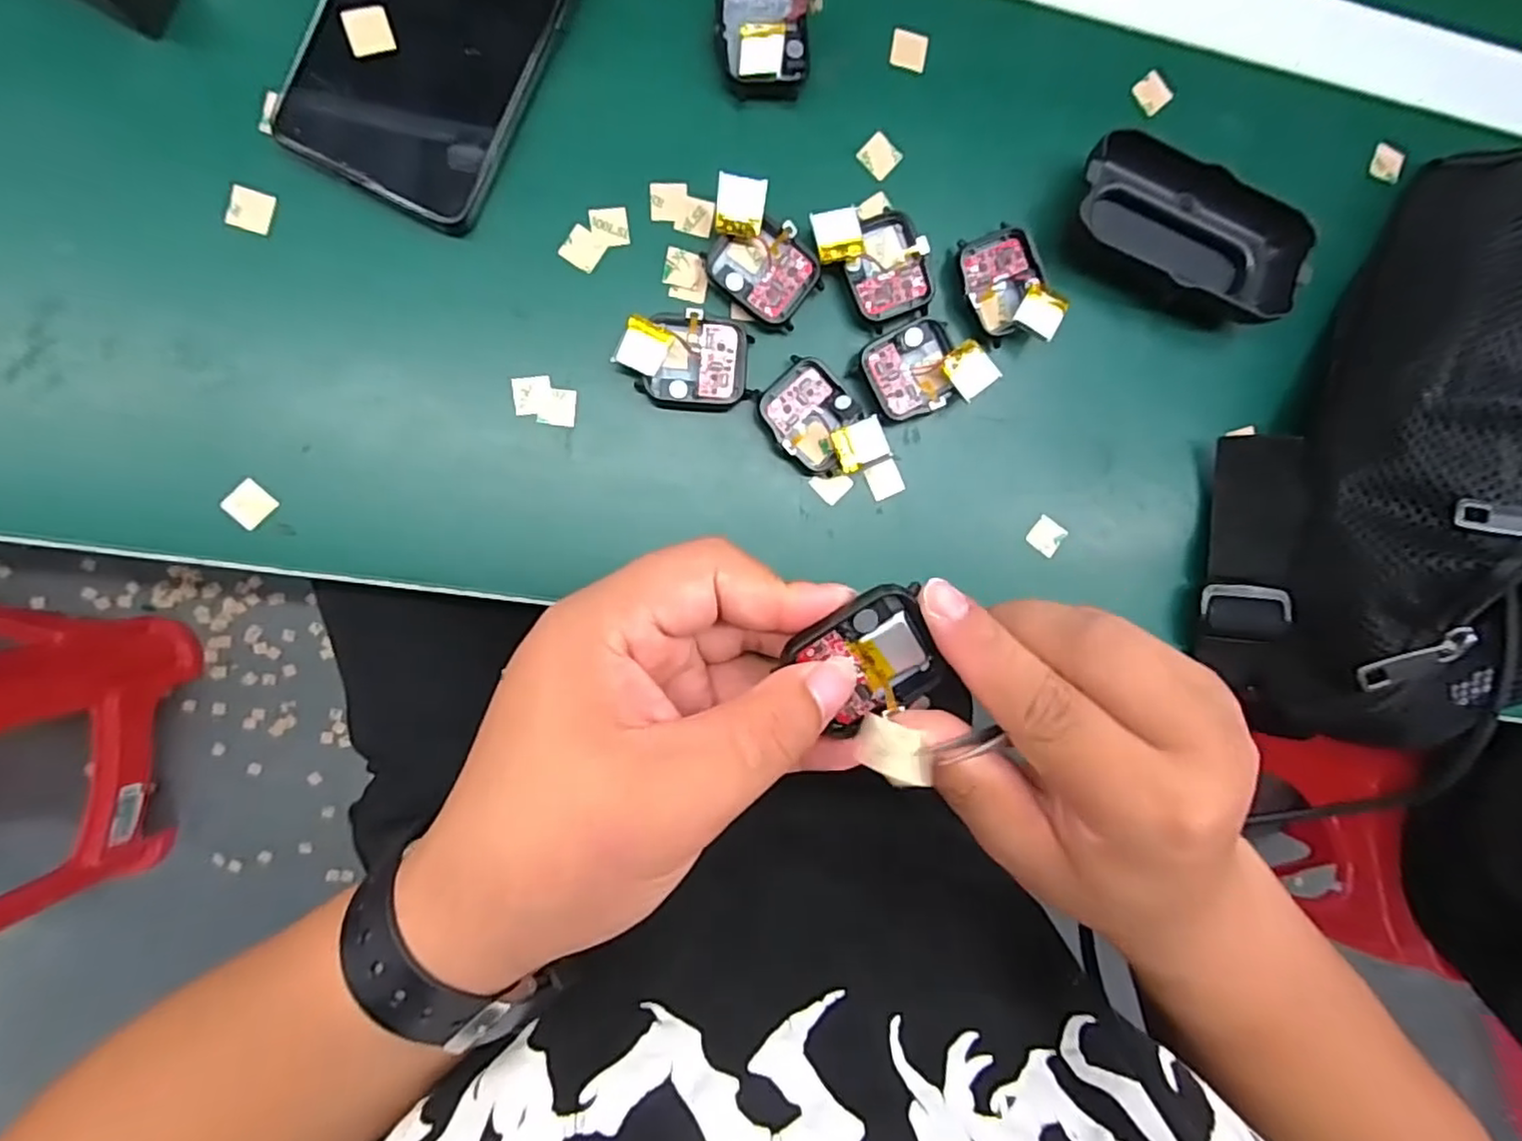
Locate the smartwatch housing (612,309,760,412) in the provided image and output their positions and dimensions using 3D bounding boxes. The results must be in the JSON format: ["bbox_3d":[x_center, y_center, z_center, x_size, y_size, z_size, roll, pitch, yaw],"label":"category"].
[{"bbox_3d":[-0.031,-0.089,0.285,0.056,0.014,0.039,0,93,-8],"label":"smartwatch housing"}]

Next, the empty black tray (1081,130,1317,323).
[{"bbox_3d":[0.192,-0.155,0.307,0.110,0.030,0.049,21,90,-9],"label":"empty black tray"}]

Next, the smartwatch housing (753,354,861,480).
[{"bbox_3d":[0.022,-0.066,0.294,0.039,0.010,0.047,-40,98,-4],"label":"smartwatch housing"}]

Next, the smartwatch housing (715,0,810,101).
[{"bbox_3d":[0.001,-0.224,0.283,0.038,0.015,0.046,-2,93,-8],"label":"smartwatch housing"}]

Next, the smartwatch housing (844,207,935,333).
[{"bbox_3d":[0.055,-0.133,0.295,0.036,0.010,0.046,-20,96,-7],"label":"smartwatch housing"}]

